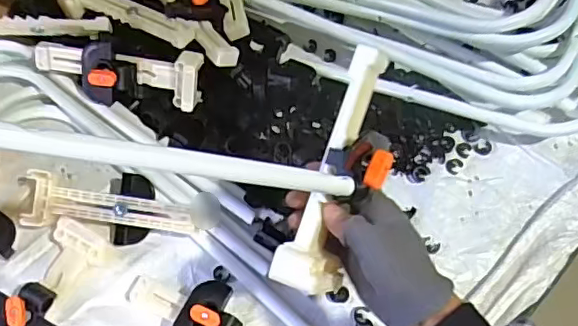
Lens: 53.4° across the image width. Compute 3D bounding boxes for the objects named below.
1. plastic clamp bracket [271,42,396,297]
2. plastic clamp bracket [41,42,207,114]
[{"bbox_3d":[0.047,0.007,0.457,0.058,0.043,0.194,19,91,14],"label":"plastic clamp bracket"},{"bbox_3d":[-0.210,-0.107,0.702,0.205,0.053,0.070,5,91,0],"label":"plastic clamp bracket"}]

